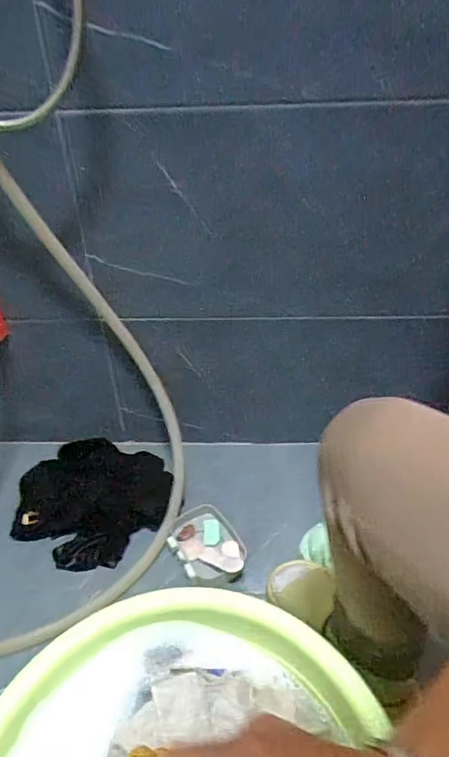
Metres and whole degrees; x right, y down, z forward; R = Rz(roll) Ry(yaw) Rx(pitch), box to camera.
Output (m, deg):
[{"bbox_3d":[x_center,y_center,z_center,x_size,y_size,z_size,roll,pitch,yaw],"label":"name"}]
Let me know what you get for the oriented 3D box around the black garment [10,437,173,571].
[{"bbox_3d":[-0.230,0.206,0.836,0.255,0.072,0.196,12,39,18],"label":"black garment"}]

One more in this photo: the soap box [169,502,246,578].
[{"bbox_3d":[-0.026,0.260,0.773,0.107,0.041,0.144,-20,40,-23],"label":"soap box"}]

